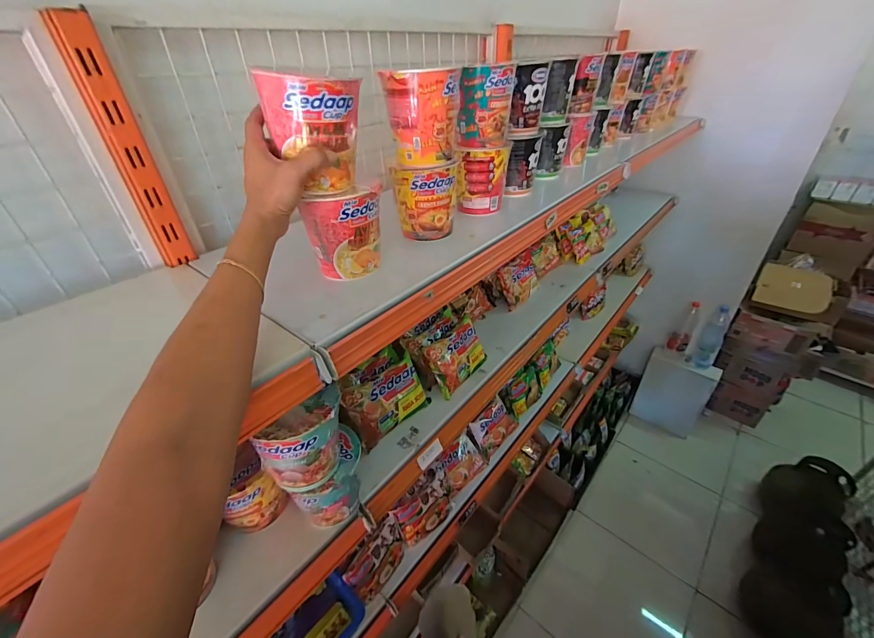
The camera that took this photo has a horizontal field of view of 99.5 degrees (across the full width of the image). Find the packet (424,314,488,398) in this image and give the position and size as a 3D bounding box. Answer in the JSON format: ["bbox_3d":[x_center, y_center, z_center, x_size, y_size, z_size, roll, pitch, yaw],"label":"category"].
[{"bbox_3d":[0.039,0.071,0.728,0.135,0.102,0.033,-38,14,-38],"label":"packet"}]

